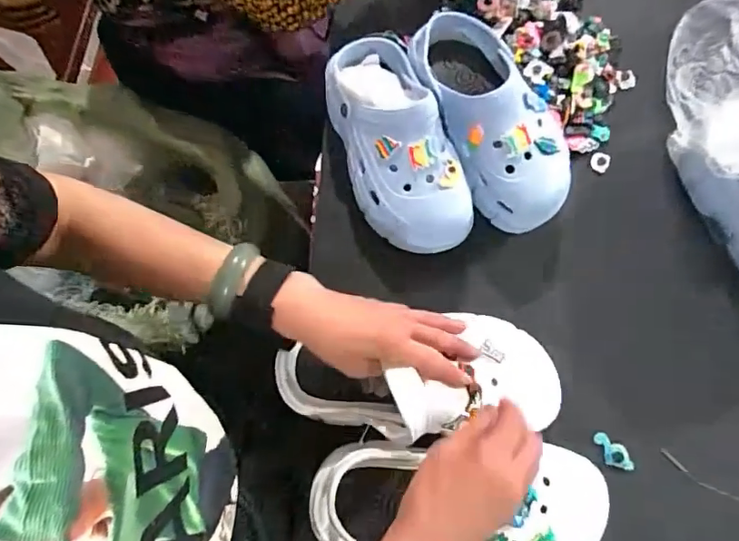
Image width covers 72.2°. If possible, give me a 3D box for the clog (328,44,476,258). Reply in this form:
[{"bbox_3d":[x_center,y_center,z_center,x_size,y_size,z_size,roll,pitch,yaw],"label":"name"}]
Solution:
[{"bbox_3d":[0.023,-0.142,0.550,0.102,0.085,0.252,-20,76,-5],"label":"clog"}]

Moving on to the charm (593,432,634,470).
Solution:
[{"bbox_3d":[0.256,0.193,0.535,0.025,0.009,0.045,-37,63,-9],"label":"charm"}]

